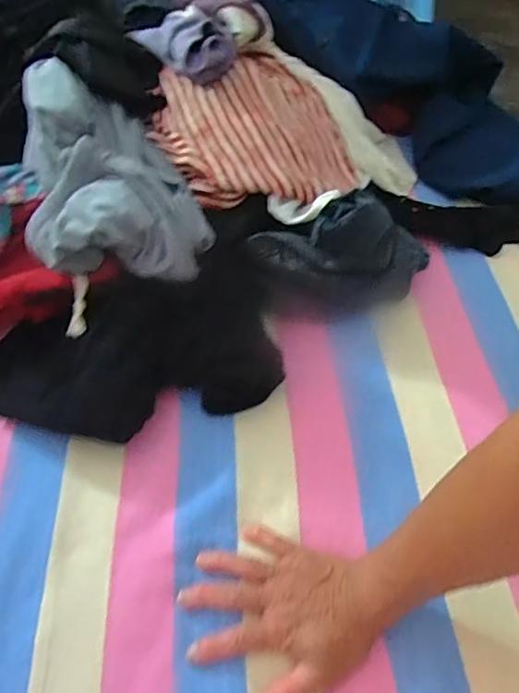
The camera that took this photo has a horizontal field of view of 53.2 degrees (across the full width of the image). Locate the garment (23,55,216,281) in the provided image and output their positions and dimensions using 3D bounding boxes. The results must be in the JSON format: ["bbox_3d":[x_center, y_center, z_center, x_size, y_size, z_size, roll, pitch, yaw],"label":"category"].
[{"bbox_3d":[-0.169,-0.184,0.540,0.170,0.096,0.266,-20,55,-17],"label":"garment"}]

